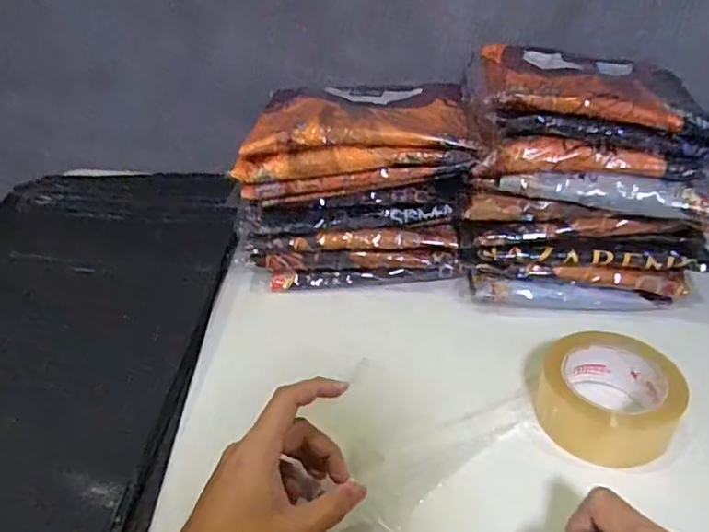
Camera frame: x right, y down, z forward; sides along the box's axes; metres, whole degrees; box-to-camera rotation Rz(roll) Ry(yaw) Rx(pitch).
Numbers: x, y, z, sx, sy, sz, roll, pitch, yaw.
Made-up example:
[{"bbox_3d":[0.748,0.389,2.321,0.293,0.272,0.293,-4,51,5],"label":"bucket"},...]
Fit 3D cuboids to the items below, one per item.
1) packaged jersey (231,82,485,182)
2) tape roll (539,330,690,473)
[{"bbox_3d":[0.012,-0.164,0.645,0.259,0.051,0.194,2,38,3],"label":"packaged jersey"},{"bbox_3d":[0.210,0.105,0.486,0.101,0.056,0.096,0,38,0],"label":"tape roll"}]

